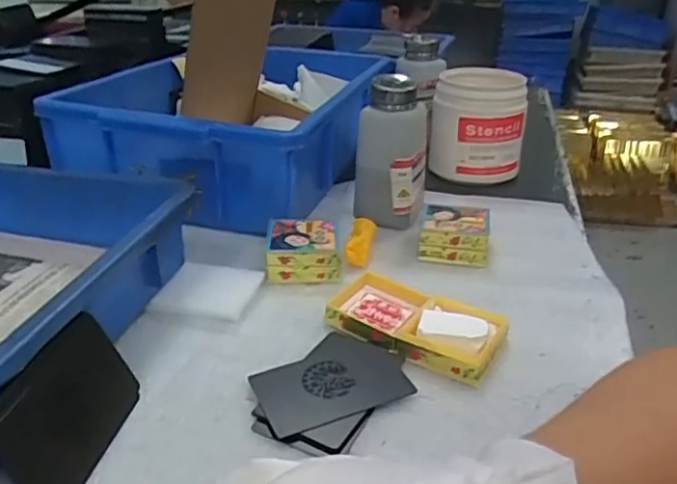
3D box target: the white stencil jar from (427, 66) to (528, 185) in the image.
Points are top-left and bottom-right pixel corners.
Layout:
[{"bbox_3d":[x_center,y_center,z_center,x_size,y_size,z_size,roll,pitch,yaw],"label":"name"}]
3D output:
[{"bbox_3d":[0.148,-0.125,0.647,0.094,0.102,0.082,5,29,4],"label":"white stencil jar"}]

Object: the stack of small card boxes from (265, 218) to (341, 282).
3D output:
[{"bbox_3d":[-0.027,0.005,0.474,0.056,0.028,0.050,2,29,-1],"label":"stack of small card boxes"}]

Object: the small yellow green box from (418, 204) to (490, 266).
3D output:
[{"bbox_3d":[0.095,-0.007,0.502,0.054,0.032,0.048,7,29,8],"label":"small yellow green box"}]

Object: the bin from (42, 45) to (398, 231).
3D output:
[{"bbox_3d":[-0.083,-0.134,0.660,0.233,0.098,0.376,13,30,18],"label":"bin"}]

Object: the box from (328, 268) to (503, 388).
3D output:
[{"bbox_3d":[0.048,0.051,0.402,0.115,0.021,0.056,19,32,27],"label":"box"}]

